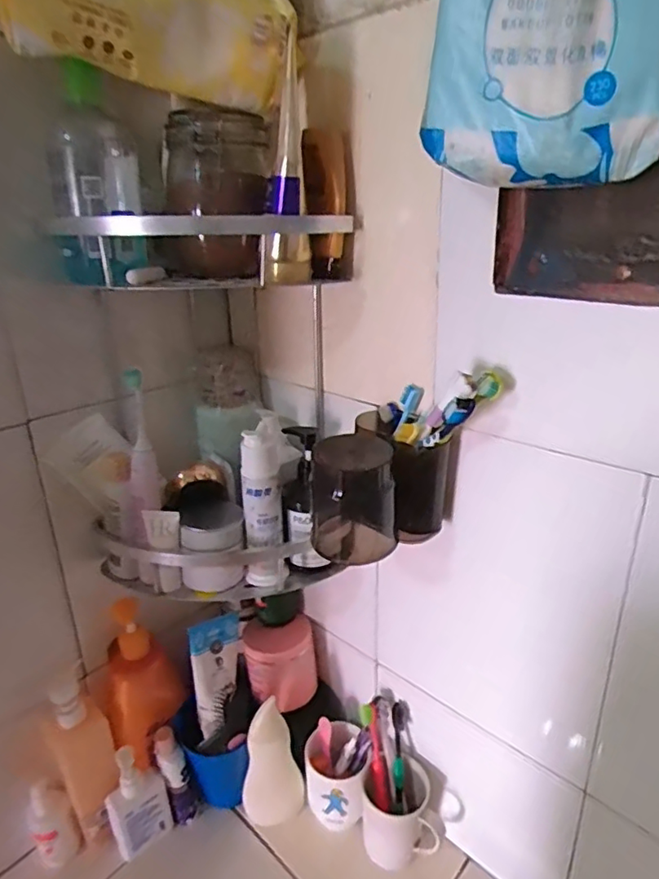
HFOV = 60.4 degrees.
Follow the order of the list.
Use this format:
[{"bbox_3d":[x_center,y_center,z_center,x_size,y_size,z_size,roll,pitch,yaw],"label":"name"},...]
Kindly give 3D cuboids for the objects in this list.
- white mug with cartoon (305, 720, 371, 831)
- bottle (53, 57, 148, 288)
[{"bbox_3d":[0.009,0.412,0.700,0.077,0.094,0.080,-7,22,-10],"label":"white mug with cartoon"},{"bbox_3d":[-0.192,-0.213,0.465,0.074,0.159,0.066,-13,24,-24],"label":"bottle"}]

